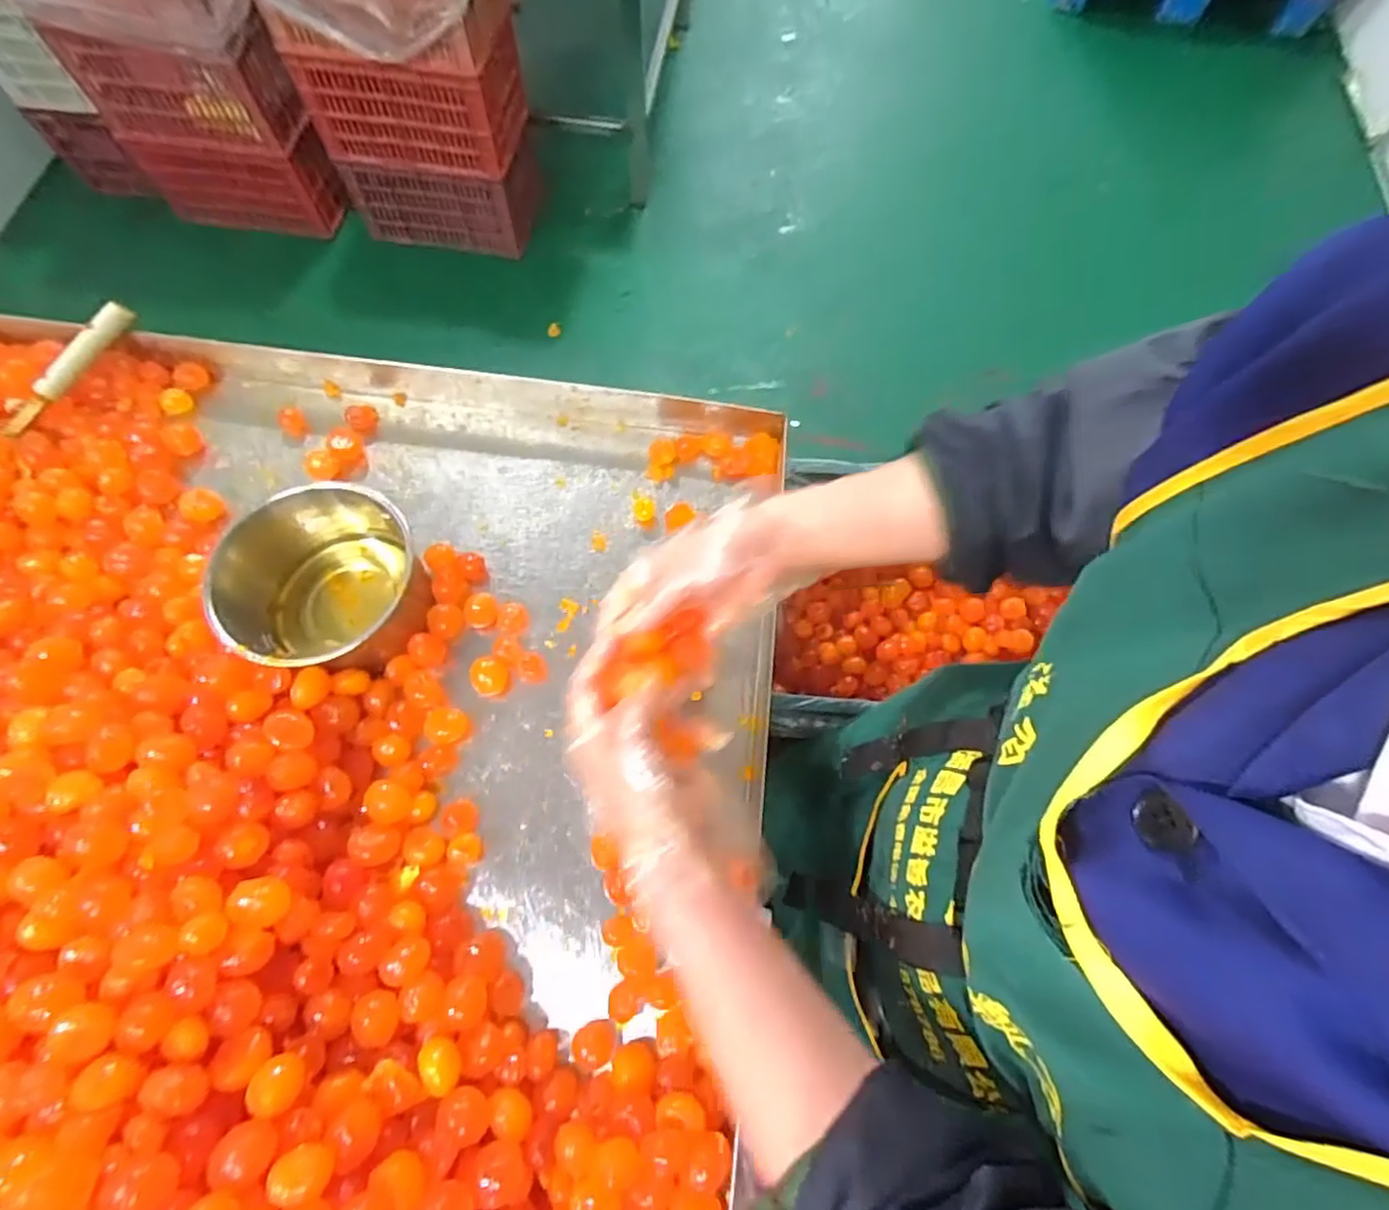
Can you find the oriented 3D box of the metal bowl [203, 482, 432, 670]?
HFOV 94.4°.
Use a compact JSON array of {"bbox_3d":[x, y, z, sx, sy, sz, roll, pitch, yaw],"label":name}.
[{"bbox_3d":[-0.297,-0.016,0.526,0.136,0.097,0.150,-24,71,-11],"label":"metal bowl"}]

